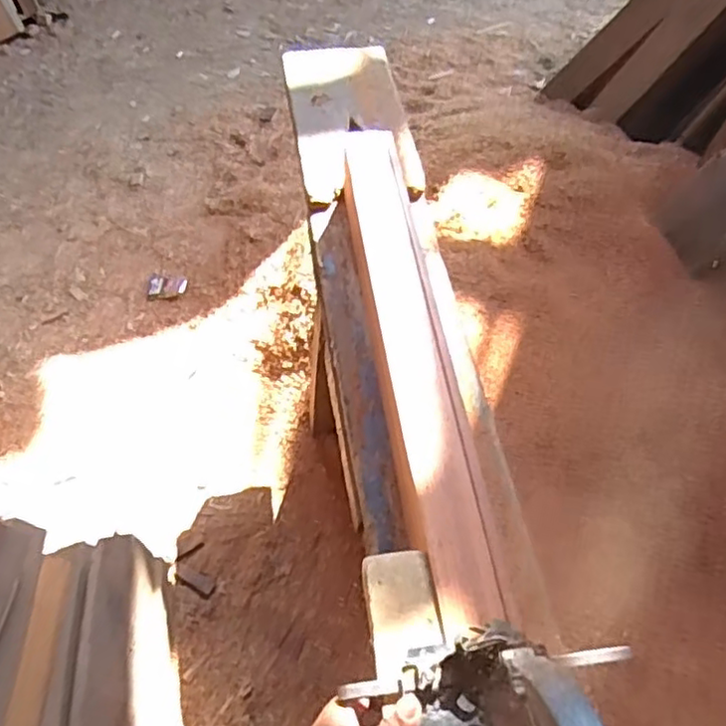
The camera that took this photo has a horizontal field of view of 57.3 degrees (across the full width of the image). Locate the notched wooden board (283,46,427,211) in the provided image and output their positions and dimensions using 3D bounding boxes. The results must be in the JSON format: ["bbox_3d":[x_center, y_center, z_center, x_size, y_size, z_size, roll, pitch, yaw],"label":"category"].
[{"bbox_3d":[-0.022,-0.417,1.128,0.189,0.040,0.379,-10,55,-4],"label":"notched wooden board"}]

